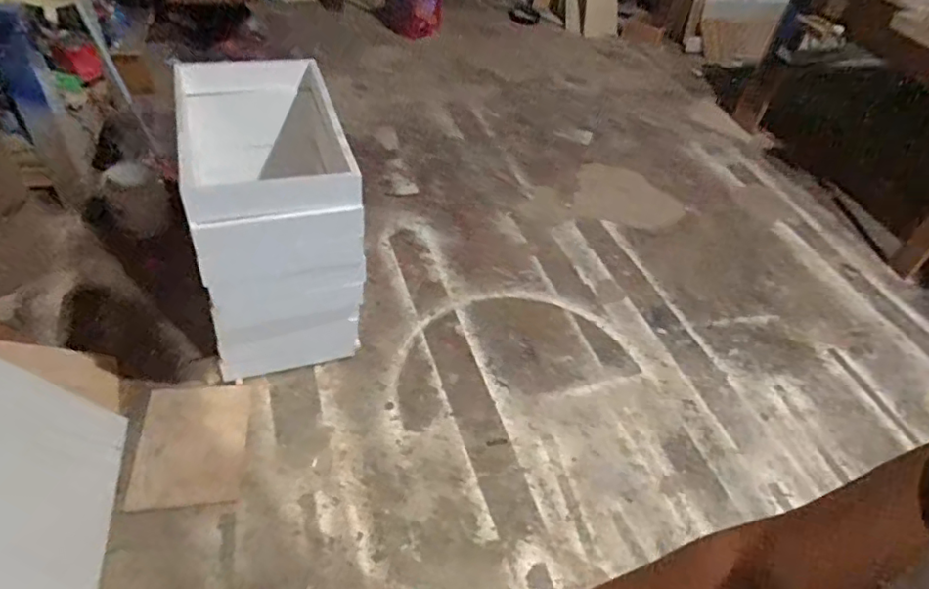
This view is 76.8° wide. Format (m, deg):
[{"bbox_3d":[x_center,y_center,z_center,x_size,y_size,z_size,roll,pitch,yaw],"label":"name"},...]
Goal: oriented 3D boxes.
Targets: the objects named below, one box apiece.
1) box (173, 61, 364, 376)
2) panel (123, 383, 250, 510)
[{"bbox_3d":[-0.539,-0.226,1.670,0.403,0.605,0.666,-10,47,-18],"label":"box"},{"bbox_3d":[-0.670,0.360,1.450,0.241,0.013,0.348,3,40,-17],"label":"panel"}]

